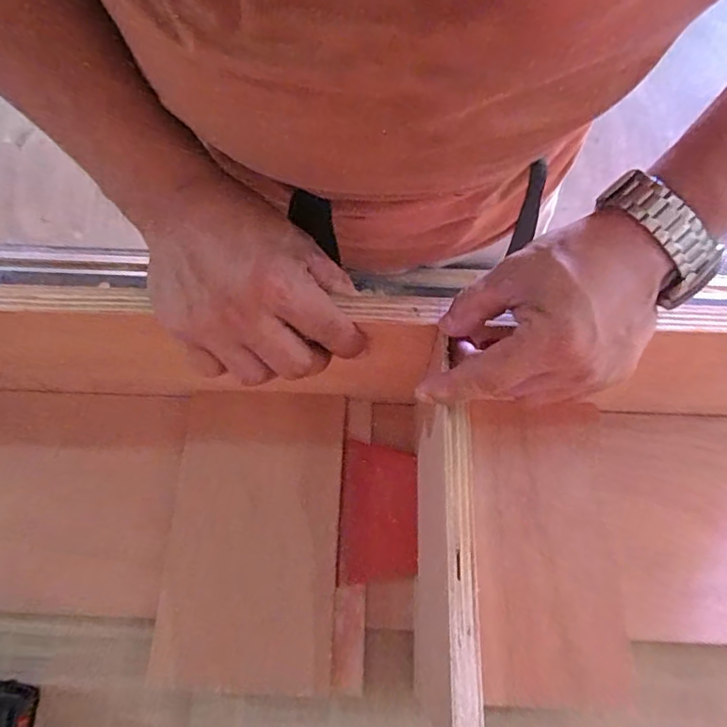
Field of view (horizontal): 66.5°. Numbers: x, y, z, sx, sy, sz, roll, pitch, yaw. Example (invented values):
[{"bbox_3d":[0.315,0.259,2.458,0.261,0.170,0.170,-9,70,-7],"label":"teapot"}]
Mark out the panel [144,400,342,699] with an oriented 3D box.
[{"bbox_3d":[-0.084,0.127,0.424,0.127,0.011,0.213,3,69,0],"label":"panel"}]

